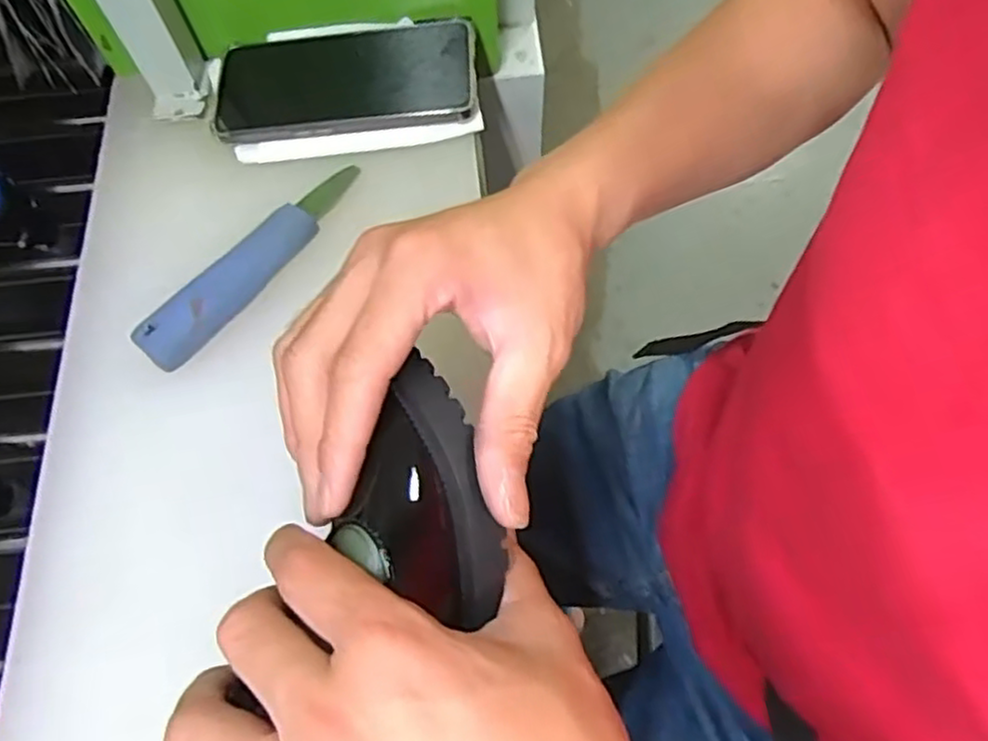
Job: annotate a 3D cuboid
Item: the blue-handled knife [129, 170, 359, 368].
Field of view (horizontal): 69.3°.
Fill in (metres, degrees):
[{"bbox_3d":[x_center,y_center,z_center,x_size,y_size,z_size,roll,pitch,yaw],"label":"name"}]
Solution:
[{"bbox_3d":[-0.132,-0.062,0.400,0.030,0.014,0.154,35,71,17],"label":"blue-handled knife"}]

